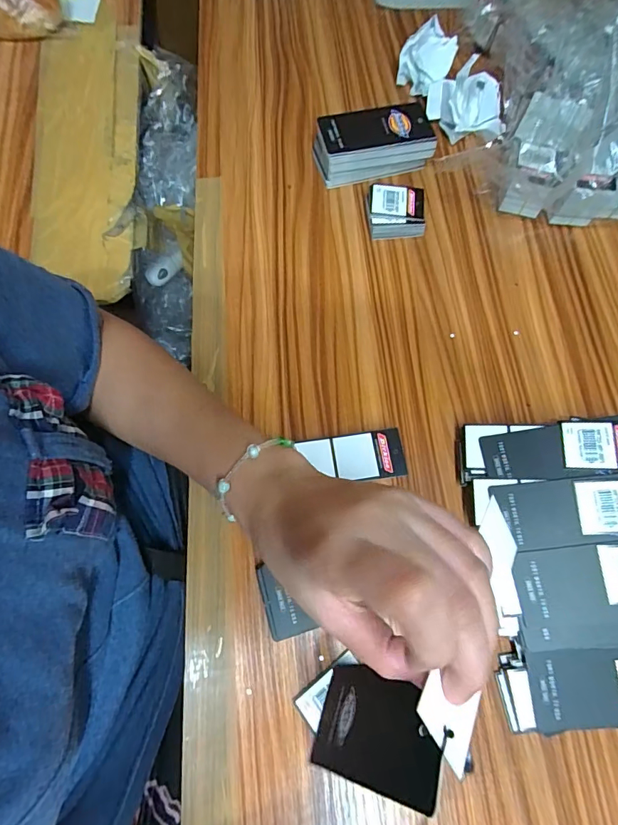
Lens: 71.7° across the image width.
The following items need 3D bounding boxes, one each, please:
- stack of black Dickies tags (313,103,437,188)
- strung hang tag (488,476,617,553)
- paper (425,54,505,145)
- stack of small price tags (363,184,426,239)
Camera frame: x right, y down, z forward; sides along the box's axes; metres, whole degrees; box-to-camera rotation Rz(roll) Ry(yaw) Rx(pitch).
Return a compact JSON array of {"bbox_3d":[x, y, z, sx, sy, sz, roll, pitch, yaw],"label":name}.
[{"bbox_3d":[0.063,-0.268,0.428,0.109,0.040,0.053,-13,72,-6],"label":"stack of black Dickies tags"},{"bbox_3d":[0.191,0.070,0.303,0.106,0.004,0.046,-7,71,14],"label":"strung hang tag"},{"bbox_3d":[0.166,-0.317,0.438,0.080,0.050,0.055,1,71,-2],"label":"paper"},{"bbox_3d":[0.083,-0.193,0.415,0.055,0.028,0.043,-1,72,-2],"label":"stack of small price tags"}]

